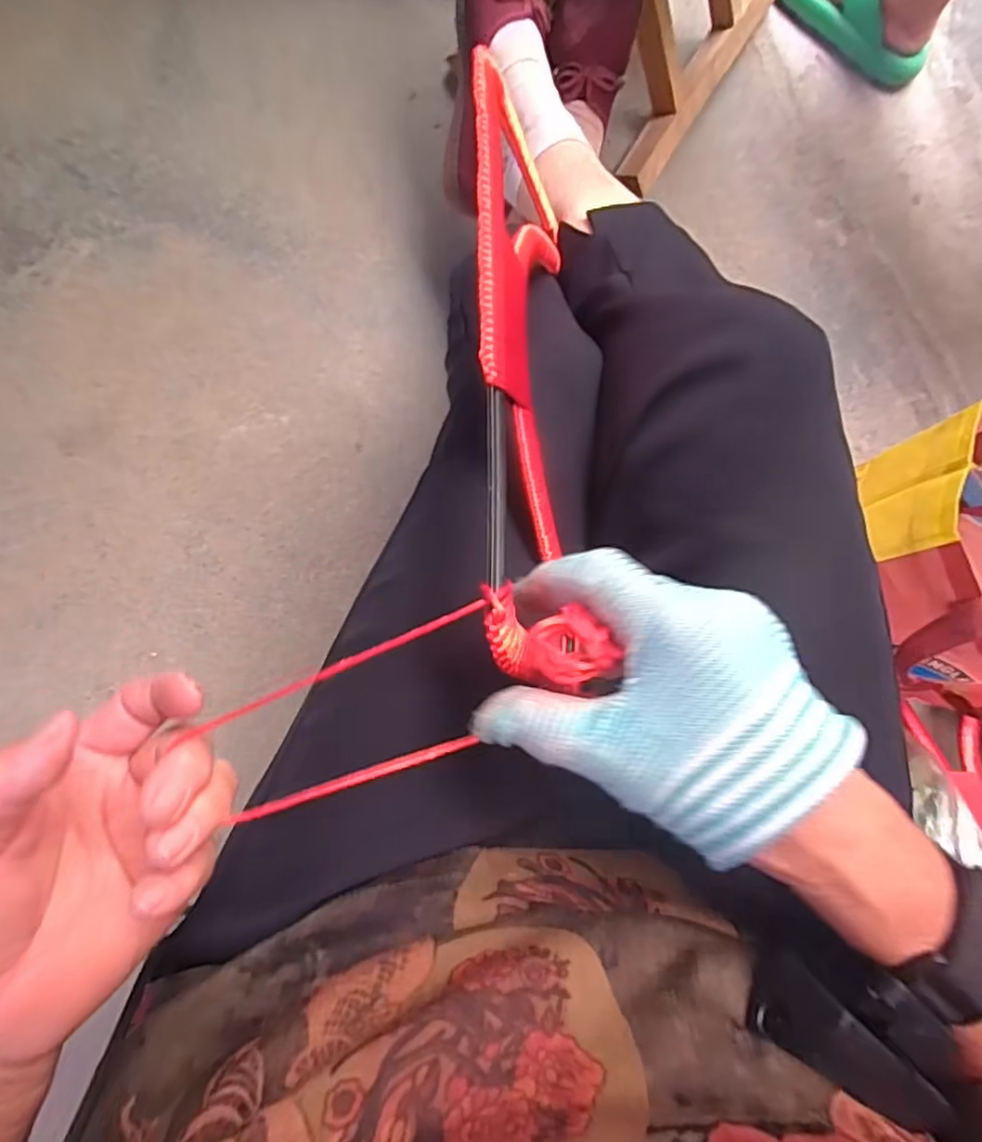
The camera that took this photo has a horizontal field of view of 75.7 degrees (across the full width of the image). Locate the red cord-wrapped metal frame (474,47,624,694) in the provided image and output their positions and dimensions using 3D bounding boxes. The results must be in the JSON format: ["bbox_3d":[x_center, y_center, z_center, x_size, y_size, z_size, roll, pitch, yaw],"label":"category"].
[{"bbox_3d":[0.019,-0.108,0.314,0.061,0.102,0.330,3,66,-7],"label":"red cord-wrapped metal frame"}]

